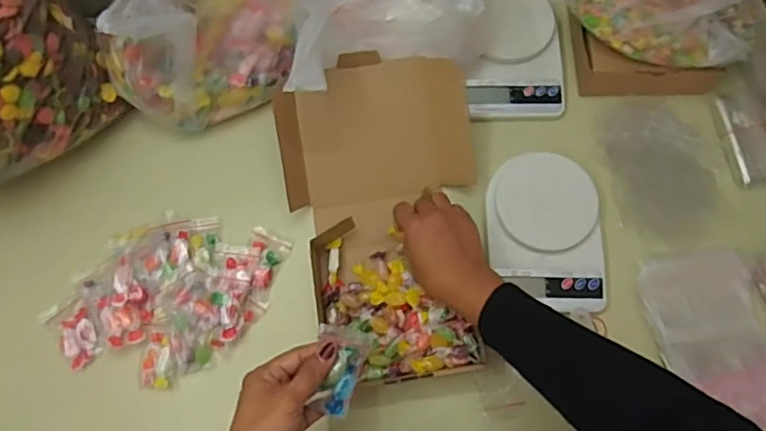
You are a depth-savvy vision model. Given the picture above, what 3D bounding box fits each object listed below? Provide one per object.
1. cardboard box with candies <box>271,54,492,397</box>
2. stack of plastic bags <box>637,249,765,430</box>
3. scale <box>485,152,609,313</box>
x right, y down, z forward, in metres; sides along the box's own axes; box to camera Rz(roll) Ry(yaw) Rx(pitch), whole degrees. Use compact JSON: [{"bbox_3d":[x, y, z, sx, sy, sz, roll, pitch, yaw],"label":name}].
[{"bbox_3d":[0.006,0.000,0.637,0.206,0.087,0.344,-8,73,-3],"label":"cardboard box with candies"},{"bbox_3d":[0.359,0.133,0.620,0.120,0.011,0.190,-12,73,-4],"label":"stack of plastic bags"},{"bbox_3d":[0.183,0.018,0.645,0.122,0.026,0.171,-5,73,-2],"label":"scale"}]

